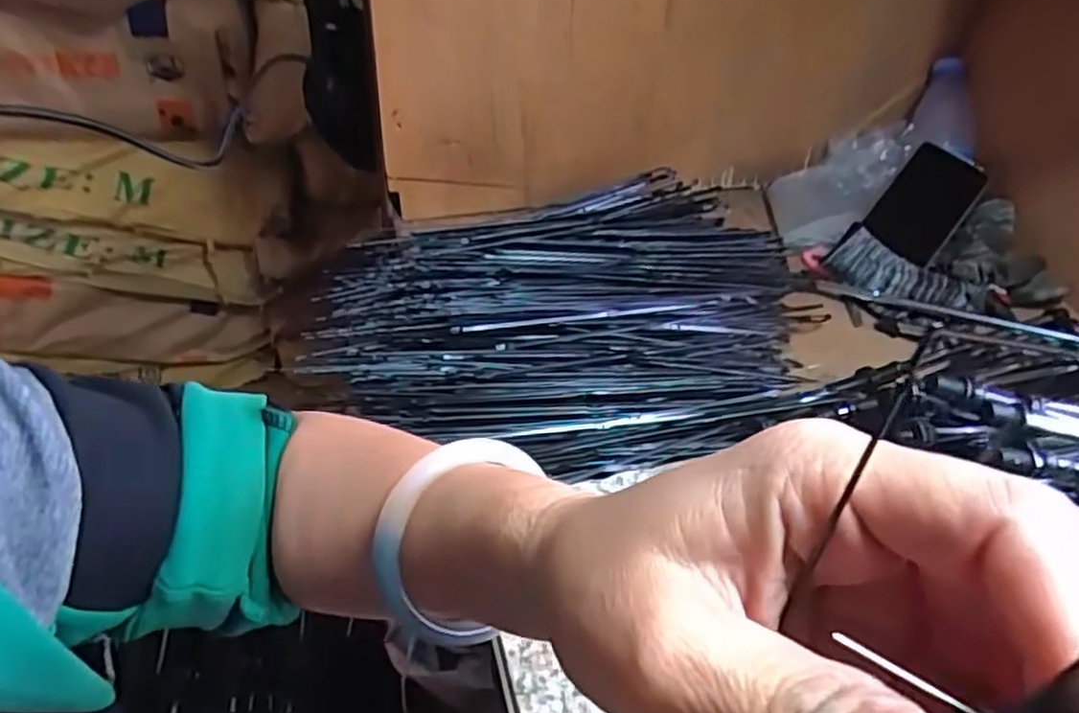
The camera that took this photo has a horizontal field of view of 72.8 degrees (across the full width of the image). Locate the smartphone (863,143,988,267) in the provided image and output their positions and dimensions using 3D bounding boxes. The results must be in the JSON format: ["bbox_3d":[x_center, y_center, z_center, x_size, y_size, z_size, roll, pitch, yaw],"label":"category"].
[{"bbox_3d":[0.366,-0.145,0.697,0.071,0.013,0.144,37,71,12],"label":"smartphone"}]

